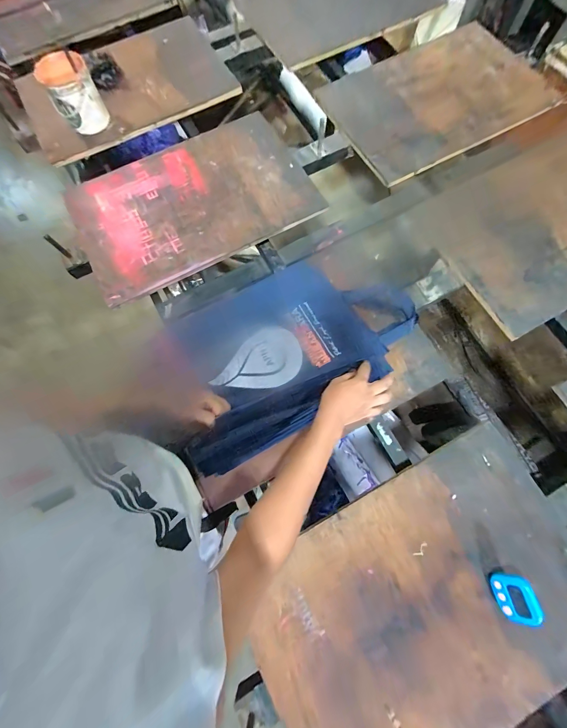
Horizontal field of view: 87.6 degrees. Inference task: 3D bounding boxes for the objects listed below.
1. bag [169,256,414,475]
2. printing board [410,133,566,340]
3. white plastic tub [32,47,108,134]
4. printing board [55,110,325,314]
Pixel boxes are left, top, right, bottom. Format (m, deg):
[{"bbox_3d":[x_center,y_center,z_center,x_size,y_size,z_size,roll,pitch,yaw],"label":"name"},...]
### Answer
[{"bbox_3d":[0.013,-0.045,0.637,0.530,0.035,0.331,-27,73,-9],"label":"bag"},{"bbox_3d":[0.690,-0.368,0.733,0.675,0.025,0.394,-27,78,-9],"label":"printing board"},{"bbox_3d":[-0.561,-0.720,0.798,0.118,0.151,0.133,-30,75,-7],"label":"white plastic tub"},{"bbox_3d":[-0.241,-0.425,0.770,0.578,0.022,0.393,-29,75,-6],"label":"printing board"}]

